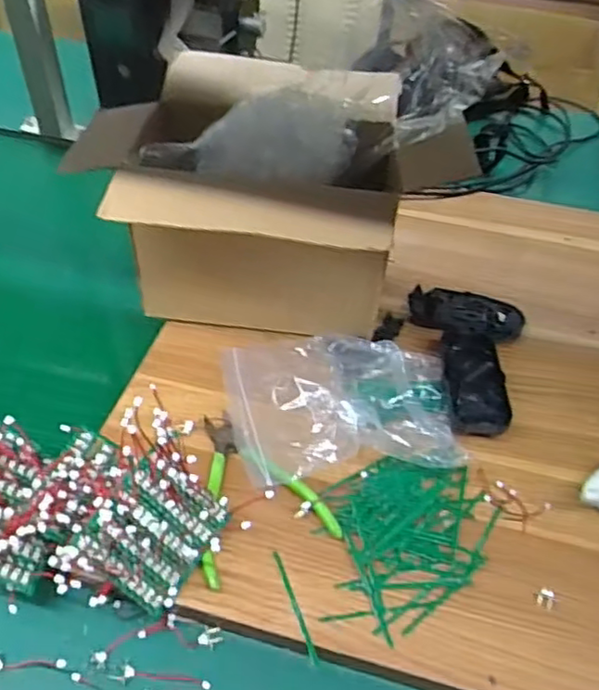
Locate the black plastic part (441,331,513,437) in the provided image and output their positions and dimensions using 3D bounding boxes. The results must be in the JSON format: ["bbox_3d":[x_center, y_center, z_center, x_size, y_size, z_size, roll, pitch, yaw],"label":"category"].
[{"bbox_3d":[0.161,0.032,0.576,0.053,0.021,0.113,6,47,2],"label":"black plastic part"}]

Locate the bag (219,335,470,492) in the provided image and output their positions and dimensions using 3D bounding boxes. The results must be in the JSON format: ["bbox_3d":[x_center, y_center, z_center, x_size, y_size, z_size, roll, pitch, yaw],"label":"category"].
[{"bbox_3d":[0.038,0.041,0.544,0.197,0.048,0.161,-3,47,-6],"label":"bag"}]

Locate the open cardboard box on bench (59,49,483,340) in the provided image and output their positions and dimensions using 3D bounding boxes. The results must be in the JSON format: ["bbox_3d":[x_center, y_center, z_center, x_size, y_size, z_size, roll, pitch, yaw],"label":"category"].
[{"bbox_3d":[-0.026,-0.129,0.597,0.317,0.204,0.228,7,47,3],"label":"open cardboard box on bench"}]

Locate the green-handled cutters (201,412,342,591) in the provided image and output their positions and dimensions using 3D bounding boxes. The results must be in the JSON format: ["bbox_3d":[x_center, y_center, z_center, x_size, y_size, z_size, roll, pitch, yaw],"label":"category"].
[{"bbox_3d":[-0.044,0.105,0.499,0.103,0.028,0.140,-16,50,-18],"label":"green-handled cutters"}]

